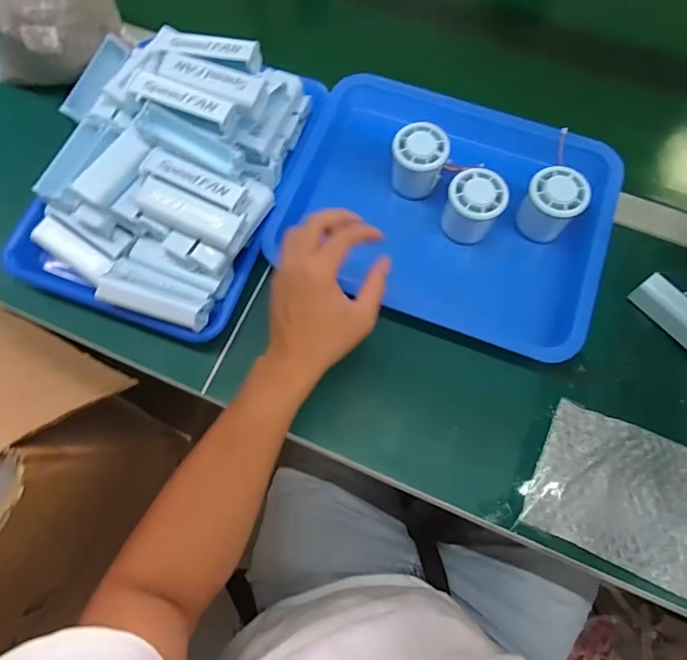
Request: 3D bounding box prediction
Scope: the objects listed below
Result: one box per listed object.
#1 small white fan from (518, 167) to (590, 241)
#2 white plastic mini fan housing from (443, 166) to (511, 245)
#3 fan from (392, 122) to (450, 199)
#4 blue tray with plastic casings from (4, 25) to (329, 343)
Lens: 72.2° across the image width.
[{"bbox_3d":[0.214,-0.127,0.491,0.053,0.067,0.050,0,71,0],"label":"small white fan"},{"bbox_3d":[0.134,-0.125,0.490,0.055,0.061,0.053,0,71,0],"label":"white plastic mini fan housing"},{"bbox_3d":[0.080,-0.178,0.504,0.058,0.056,0.059,0,71,0],"label":"fan"},{"bbox_3d":[-0.194,-0.173,0.487,0.262,0.109,0.314,17,72,6],"label":"blue tray with plastic casings"}]

